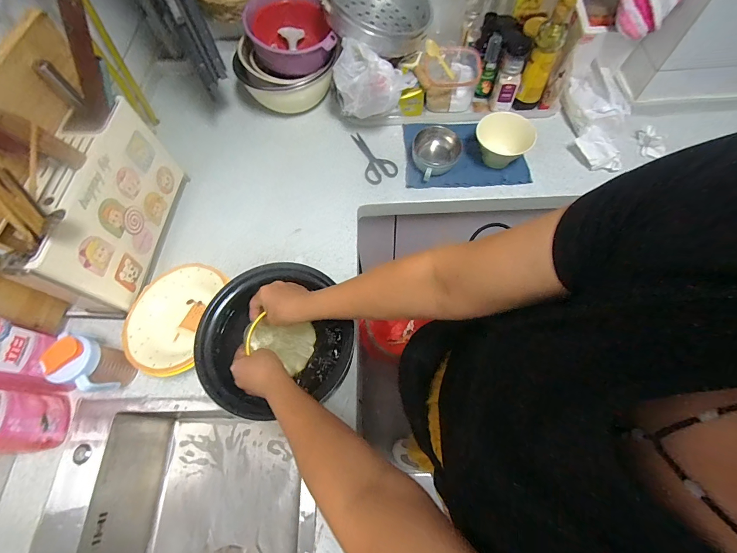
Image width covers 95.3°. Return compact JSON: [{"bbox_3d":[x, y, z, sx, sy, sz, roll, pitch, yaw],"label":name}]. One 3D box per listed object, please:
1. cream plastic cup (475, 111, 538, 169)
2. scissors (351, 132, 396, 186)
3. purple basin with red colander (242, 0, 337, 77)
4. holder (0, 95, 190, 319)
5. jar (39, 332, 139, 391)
[{"bbox_3d":[0.302,-0.300,0.762,0.120,0.090,0.118,-1,65,2],"label":"cream plastic cup"},{"bbox_3d":[0.010,-0.301,0.835,0.075,0.007,0.164,-21,66,-7],"label":"scissors"},{"bbox_3d":[-0.187,-0.585,0.797,0.185,0.089,0.215,-14,66,-4],"label":"purple basin with red colander"},{"bbox_3d":[-0.486,-0.127,0.630,0.103,0.205,0.351,1,66,4],"label":"holder"},{"bbox_3d":[-0.464,0.146,0.566,0.096,0.124,0.083,11,67,8],"label":"jar"}]

